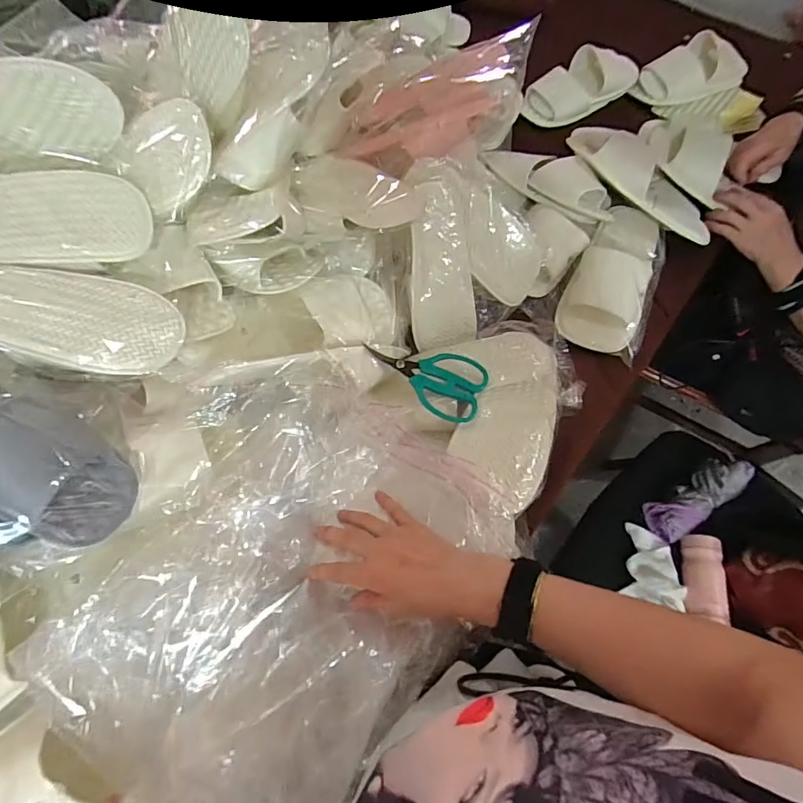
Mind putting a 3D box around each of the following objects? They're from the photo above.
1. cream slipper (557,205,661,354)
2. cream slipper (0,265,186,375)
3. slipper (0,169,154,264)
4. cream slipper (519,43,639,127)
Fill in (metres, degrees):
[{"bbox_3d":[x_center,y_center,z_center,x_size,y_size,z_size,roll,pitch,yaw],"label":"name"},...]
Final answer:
[{"bbox_3d":[0.320,-0.196,0.696,0.115,0.064,0.260,24,67,10],"label":"cream slipper"},{"bbox_3d":[-0.319,-0.079,0.408,0.226,0.040,0.096,11,65,-12],"label":"cream slipper"},{"bbox_3d":[-0.374,-0.168,0.446,0.248,0.047,0.108,-7,66,-4],"label":"slipper"},{"bbox_3d":[0.342,-0.609,0.898,0.239,0.064,0.124,-38,71,-16],"label":"cream slipper"}]

